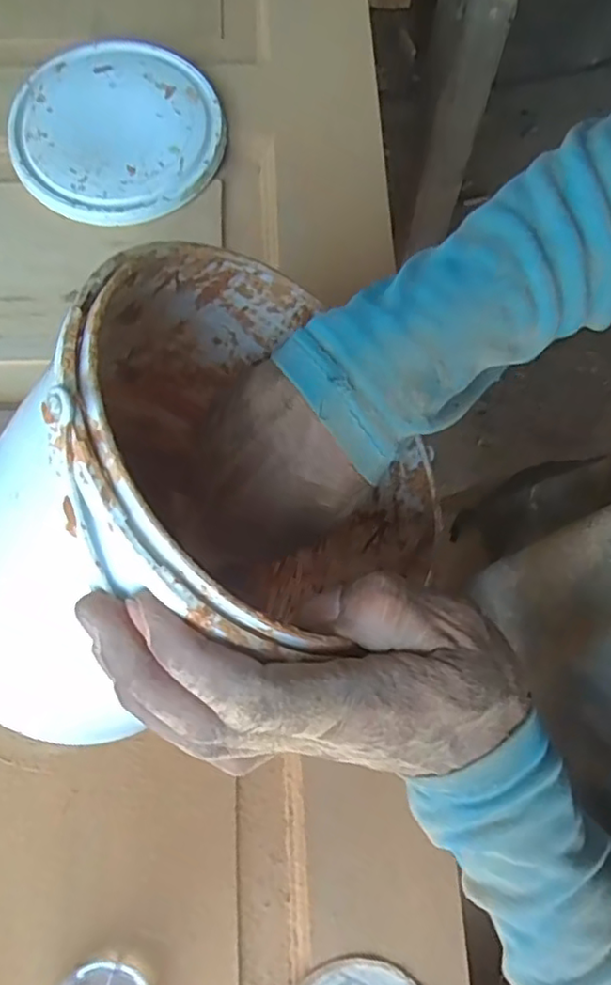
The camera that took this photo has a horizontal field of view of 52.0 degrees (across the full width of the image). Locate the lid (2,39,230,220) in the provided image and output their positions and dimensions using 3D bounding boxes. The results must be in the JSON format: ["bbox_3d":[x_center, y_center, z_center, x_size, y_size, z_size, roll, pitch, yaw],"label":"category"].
[{"bbox_3d":[-0.156,-0.300,0.524,0.170,0.021,0.166,0,73,-1],"label":"lid"}]

